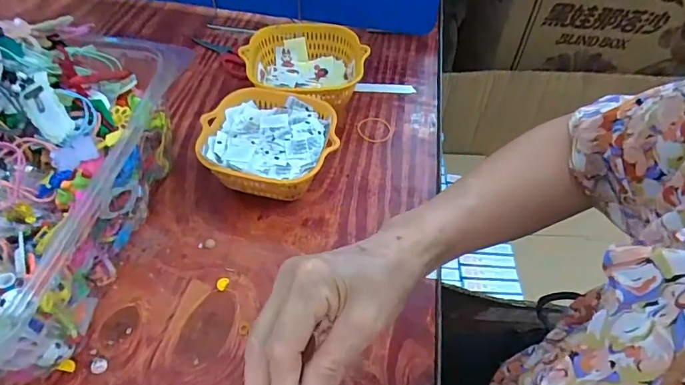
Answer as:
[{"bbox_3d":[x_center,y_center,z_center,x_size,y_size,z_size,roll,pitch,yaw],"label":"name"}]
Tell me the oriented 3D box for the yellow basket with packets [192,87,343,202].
[{"bbox_3d":[-0.081,-0.051,0.510,0.145,0.063,0.142,3,50,0],"label":"yellow basket with packets"}]

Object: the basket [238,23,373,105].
[{"bbox_3d":[-0.051,-0.163,0.604,0.151,0.068,0.149,2,51,-3],"label":"basket"}]

